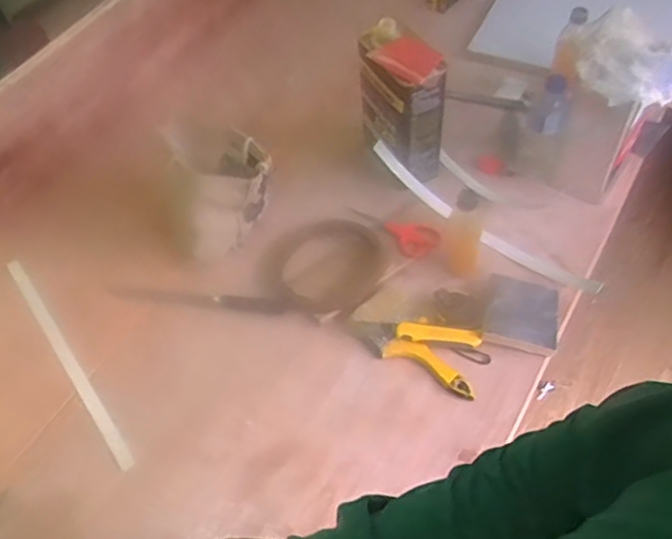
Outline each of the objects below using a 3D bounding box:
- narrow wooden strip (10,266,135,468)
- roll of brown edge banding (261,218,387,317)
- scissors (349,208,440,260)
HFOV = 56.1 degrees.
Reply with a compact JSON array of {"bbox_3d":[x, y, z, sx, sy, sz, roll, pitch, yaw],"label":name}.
[{"bbox_3d":[-0.432,0.135,1.002,0.020,0.007,0.451,-34,60,-18],"label":"narrow wooden strip"},{"bbox_3d":[-0.017,-0.007,1.062,0.190,0.038,0.180,-2,55,3],"label":"roll of brown edge banding"},{"bbox_3d":[0.093,-0.063,1.071,0.159,0.011,0.059,18,59,16],"label":"scissors"}]

